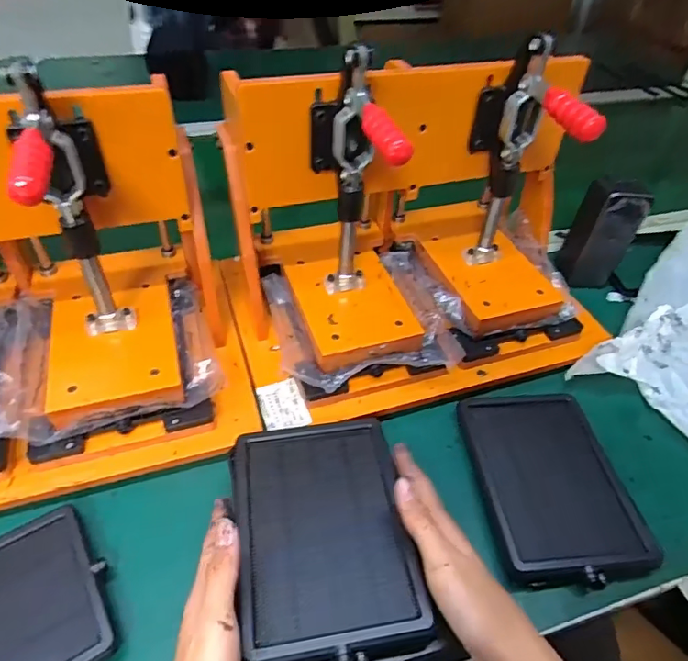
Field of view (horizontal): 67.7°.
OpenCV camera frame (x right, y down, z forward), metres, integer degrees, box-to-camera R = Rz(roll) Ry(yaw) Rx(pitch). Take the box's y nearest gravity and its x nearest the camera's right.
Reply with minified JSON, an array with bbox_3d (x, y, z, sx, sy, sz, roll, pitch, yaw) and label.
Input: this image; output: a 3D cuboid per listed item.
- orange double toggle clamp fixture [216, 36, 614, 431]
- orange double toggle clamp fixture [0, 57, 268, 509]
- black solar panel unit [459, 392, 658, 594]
[{"bbox_3d":[0.075,-0.105,0.480,0.350,0.239,0.227,-10,47,-14],"label":"orange double toggle clamp fixture"},{"bbox_3d":[-0.265,-0.032,0.394,0.368,0.247,0.244,-8,46,-12],"label":"orange double toggle clamp fixture"},{"bbox_3d":[0.175,0.126,0.436,0.122,0.018,0.163,-1,45,-5],"label":"black solar panel unit"}]

